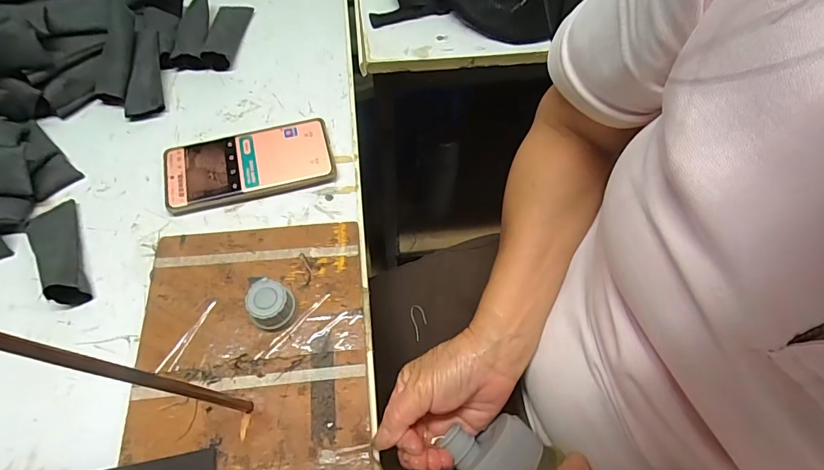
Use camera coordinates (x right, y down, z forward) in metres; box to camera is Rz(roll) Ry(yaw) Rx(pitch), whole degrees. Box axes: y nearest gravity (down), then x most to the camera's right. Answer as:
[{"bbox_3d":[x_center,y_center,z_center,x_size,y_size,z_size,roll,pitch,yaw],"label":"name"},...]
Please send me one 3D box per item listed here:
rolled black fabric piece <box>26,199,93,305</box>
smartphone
[{"bbox_3d":[-0.309,0.011,0.376,0.038,0.033,0.107,-27,66,-14],"label":"rolled black fabric piece"},{"bbox_3d":[-0.160,-0.070,0.435,0.158,0.014,0.076,-14,63,-8],"label":"smartphone"}]

